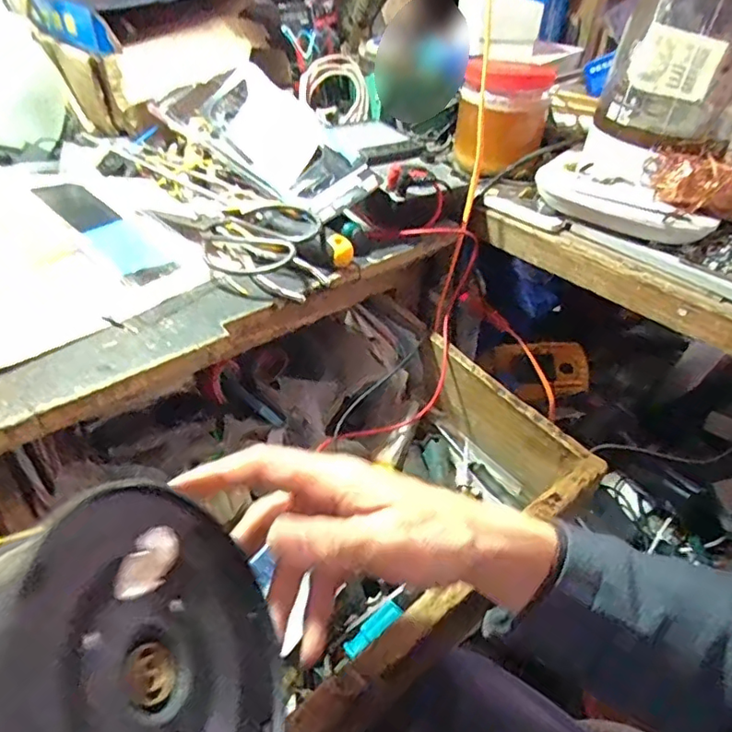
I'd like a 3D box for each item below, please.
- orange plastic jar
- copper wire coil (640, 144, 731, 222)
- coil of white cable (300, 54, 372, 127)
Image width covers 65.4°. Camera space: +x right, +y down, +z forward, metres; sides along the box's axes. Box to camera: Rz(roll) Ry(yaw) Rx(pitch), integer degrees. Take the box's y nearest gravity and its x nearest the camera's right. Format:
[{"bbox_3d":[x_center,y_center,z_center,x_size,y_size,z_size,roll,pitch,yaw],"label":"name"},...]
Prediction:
[{"bbox_3d":[0.152,-0.284,0.632,0.094,0.109,0.092,10,41,6],"label":"orange plastic jar"},{"bbox_3d":[0.321,-0.158,0.505,0.134,0.043,0.051,12,41,9],"label":"copper wire coil"},{"bbox_3d":[-0.041,-0.334,0.702,0.087,0.083,0.035,-9,8,-15],"label":"coil of white cable"}]

